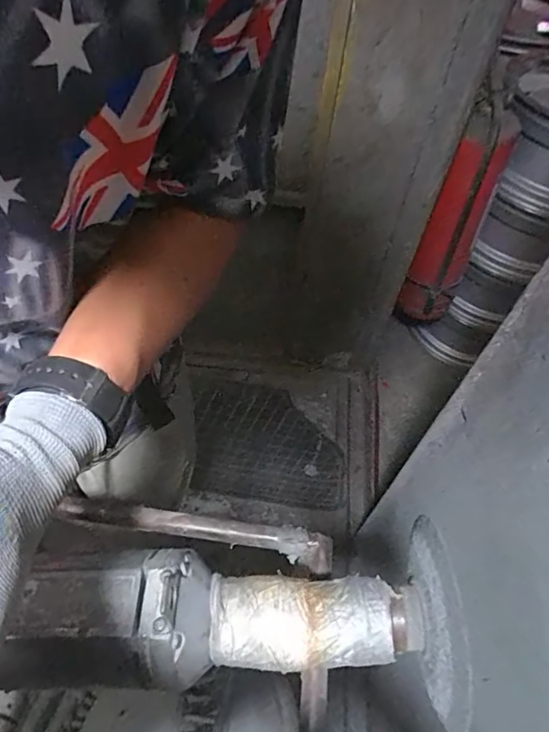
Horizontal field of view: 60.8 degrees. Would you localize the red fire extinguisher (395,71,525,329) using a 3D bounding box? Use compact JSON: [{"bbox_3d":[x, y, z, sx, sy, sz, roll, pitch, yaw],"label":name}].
[{"bbox_3d":[0.434,-0.321,1.139,0.129,0.559,0.118,25,54,13],"label":"red fire extinguisher"}]

